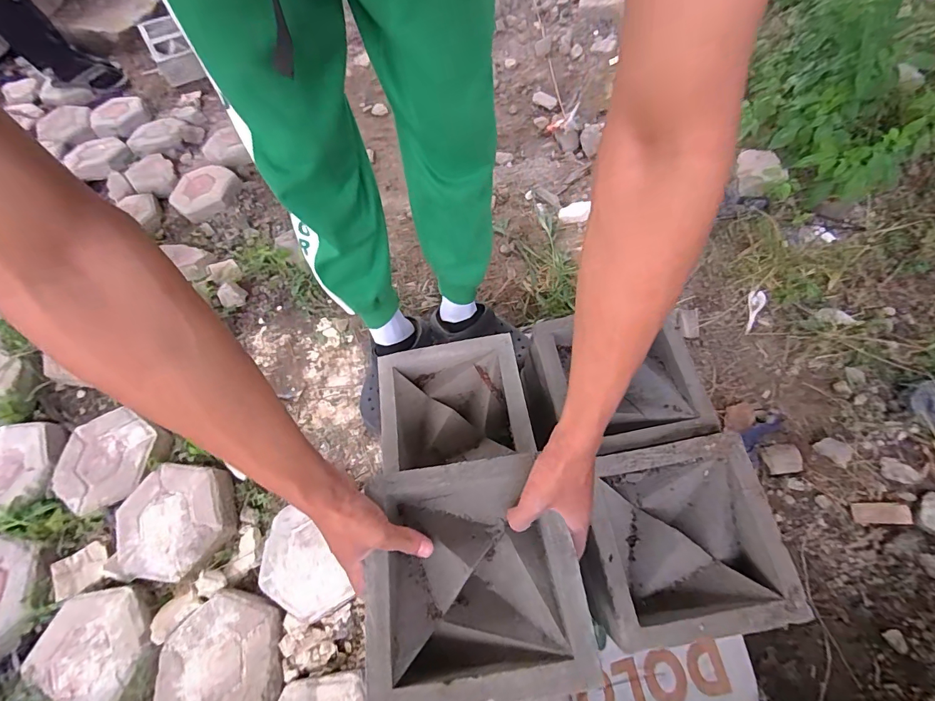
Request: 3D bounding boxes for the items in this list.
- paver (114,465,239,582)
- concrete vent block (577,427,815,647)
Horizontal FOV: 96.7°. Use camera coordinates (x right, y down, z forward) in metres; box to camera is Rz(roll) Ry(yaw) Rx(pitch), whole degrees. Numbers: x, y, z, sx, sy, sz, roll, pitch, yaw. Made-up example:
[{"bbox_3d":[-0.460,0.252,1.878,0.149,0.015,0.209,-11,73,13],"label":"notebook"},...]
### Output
[{"bbox_3d":[-0.552,0.321,0.787,0.213,0.045,0.196,1,61,6],"label":"paver"},{"bbox_3d":[0.235,0.214,0.478,0.213,0.067,0.192,-11,61,-1],"label":"concrete vent block"}]

